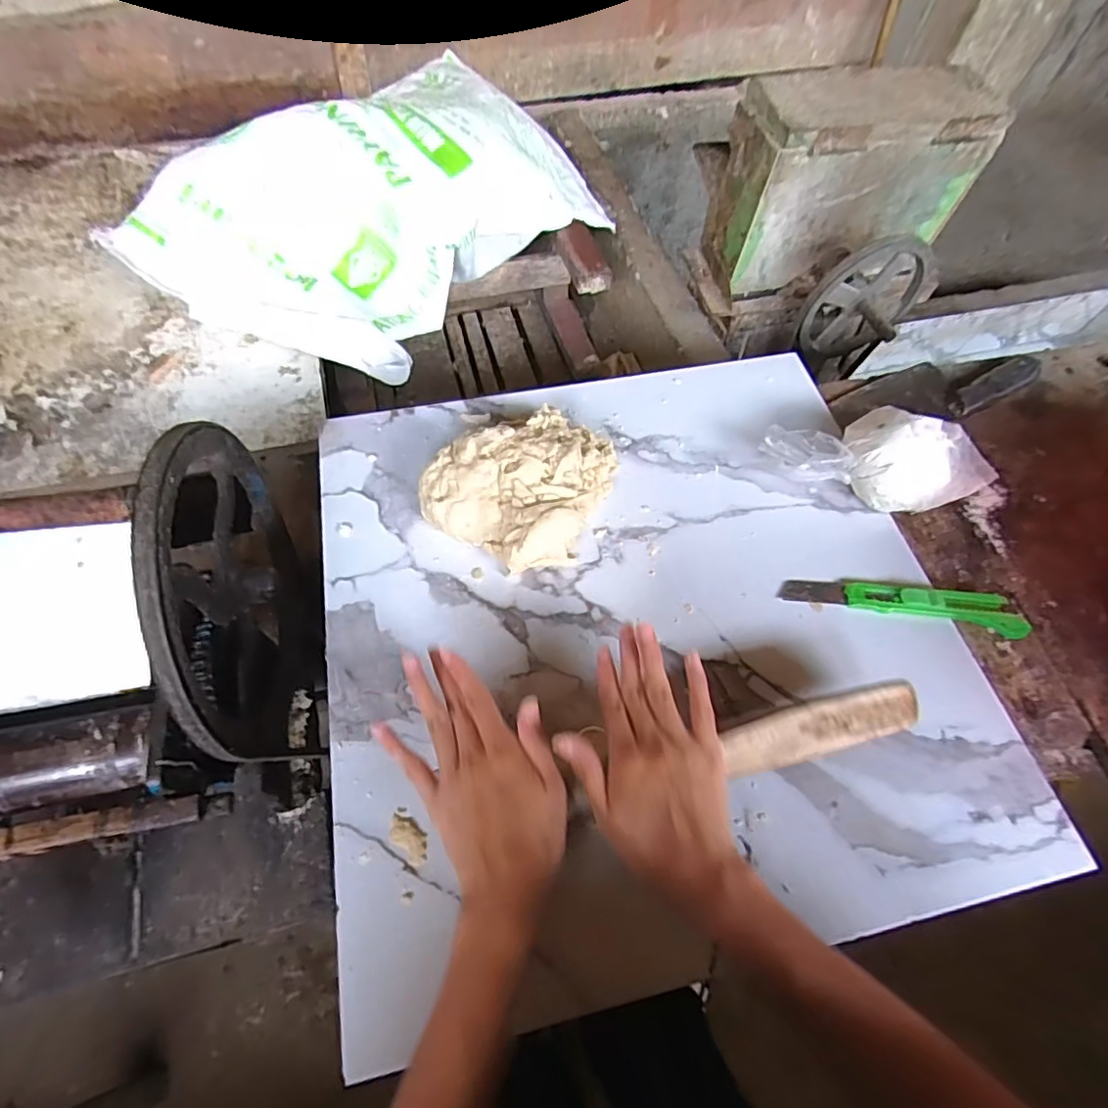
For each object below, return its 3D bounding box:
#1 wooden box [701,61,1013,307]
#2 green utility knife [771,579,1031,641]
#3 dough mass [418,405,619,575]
[{"bbox_3d":[0.431,-0.557,0.864,0.357,0.225,0.142,-10,63,-10],"label":"wooden box"},{"bbox_3d":[0.287,0.040,0.472,0.198,0.017,0.033,5,62,0],"label":"green utility knife"},{"bbox_3d":[-0.025,-0.064,0.491,0.132,0.060,0.148,30,65,13],"label":"dough mass"}]

